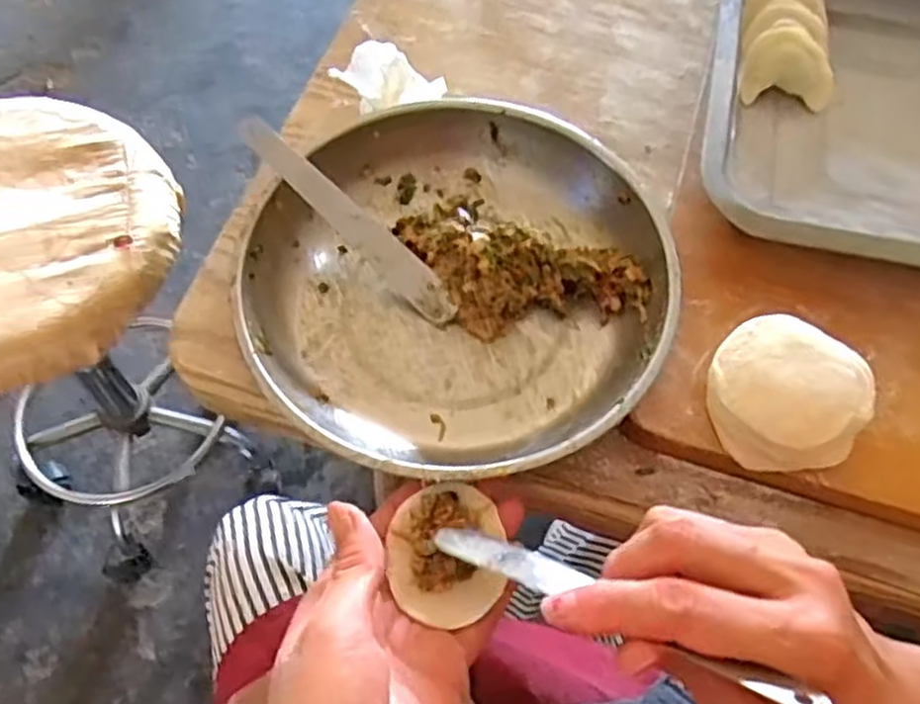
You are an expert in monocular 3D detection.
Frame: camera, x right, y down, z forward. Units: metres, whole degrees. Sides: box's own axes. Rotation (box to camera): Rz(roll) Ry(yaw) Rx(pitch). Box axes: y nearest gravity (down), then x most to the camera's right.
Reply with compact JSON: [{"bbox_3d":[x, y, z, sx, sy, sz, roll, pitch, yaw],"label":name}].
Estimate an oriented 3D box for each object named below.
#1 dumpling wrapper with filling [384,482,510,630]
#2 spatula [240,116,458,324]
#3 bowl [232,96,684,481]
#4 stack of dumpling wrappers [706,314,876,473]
[{"bbox_3d":[-0.005,0.088,0.330,0.048,0.012,0.057,-2,62,-3],"label":"dumpling wrapper with filling"},{"bbox_3d":[-0.062,-0.071,0.411,0.151,0.004,0.021,42,99,-3],"label":"spatula"},{"bbox_3d":[0.000,-0.037,0.397,0.214,0.039,0.215,1,62,-1],"label":"bowl"},{"bbox_3d":[0.151,0.021,0.348,0.070,0.046,0.071,-18,64,-11],"label":"stack of dumpling wrappers"}]

